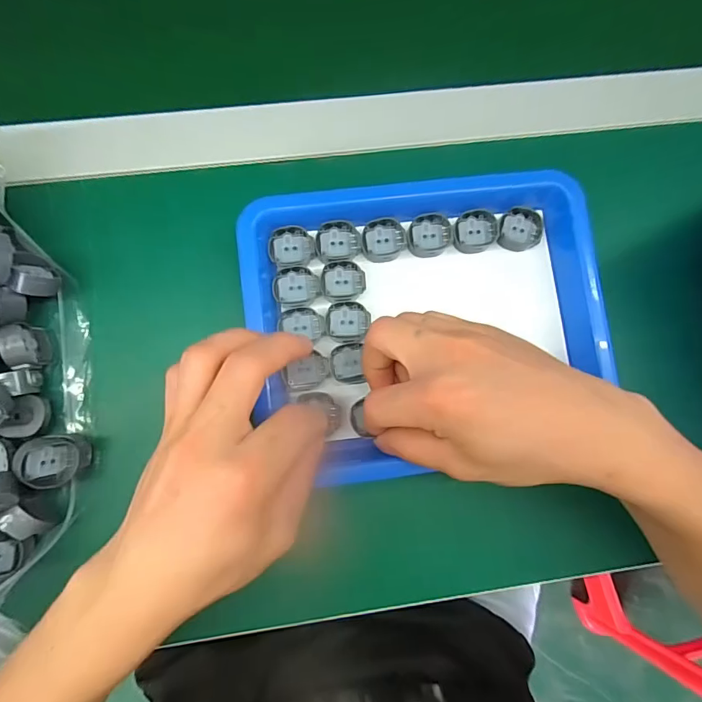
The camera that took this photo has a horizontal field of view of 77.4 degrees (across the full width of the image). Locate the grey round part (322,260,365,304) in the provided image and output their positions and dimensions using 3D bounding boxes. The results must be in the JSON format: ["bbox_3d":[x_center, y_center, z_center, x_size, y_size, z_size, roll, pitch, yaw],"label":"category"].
[{"bbox_3d":[-0.005,-0.044,0.277,0.027,0.004,0.025,-4,83,-4],"label":"grey round part"}]

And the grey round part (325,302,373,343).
[{"bbox_3d":[-0.001,-0.018,0.275,0.027,0.004,0.026,-4,83,-4],"label":"grey round part"}]

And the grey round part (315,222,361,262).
[{"bbox_3d":[-0.008,-0.070,0.279,0.028,0.006,0.025,-5,84,-4],"label":"grey round part"}]

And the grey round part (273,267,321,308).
[{"bbox_3d":[-0.034,-0.041,0.275,0.029,0.004,0.025,-2,83,-4],"label":"grey round part"}]

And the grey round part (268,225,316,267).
[{"bbox_3d":[-0.038,-0.067,0.278,0.028,0.006,0.026,-2,83,-4],"label":"grey round part"}]

